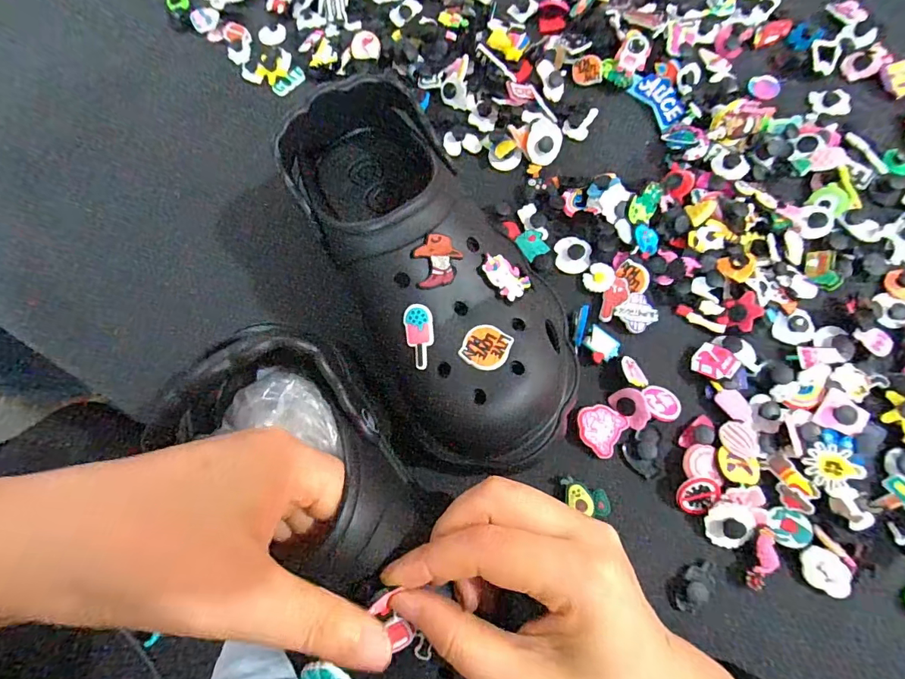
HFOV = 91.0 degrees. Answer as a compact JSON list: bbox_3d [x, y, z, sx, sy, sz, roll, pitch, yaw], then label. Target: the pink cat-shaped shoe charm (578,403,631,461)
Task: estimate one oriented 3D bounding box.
[{"bbox_3d":[0.091,0.056,0.276,0.028,0.010,0.028,31,75,12],"label":"pink cat-shaped shoe charm"}]

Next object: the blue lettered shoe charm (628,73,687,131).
[{"bbox_3d":[0.161,-0.189,0.349,0.024,0.004,0.051,-34,72,11],"label":"blue lettered shoe charm"}]

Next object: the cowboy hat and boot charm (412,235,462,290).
[{"bbox_3d":[-0.007,-0.040,0.226,0.024,0.004,0.026,-12,99,-18],"label":"cowboy hat and boot charm"}]

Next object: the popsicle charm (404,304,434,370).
[{"bbox_3d":[-0.017,-0.002,0.225,0.014,0.004,0.032,-6,87,1],"label":"popsicle charm"}]

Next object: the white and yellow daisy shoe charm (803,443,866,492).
[{"bbox_3d":[0.215,0.072,0.252,0.024,0.004,0.023,-9,67,23],"label":"white and yellow daisy shoe charm"}]

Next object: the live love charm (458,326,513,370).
[{"bbox_3d":[0.017,0.004,0.224,0.022,0.004,0.022,26,76,11],"label":"live love charm"}]

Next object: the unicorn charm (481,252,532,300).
[{"bbox_3d":[0.028,-0.034,0.237,0.027,0.004,0.020,45,58,-4],"label":"unicorn charm"}]

